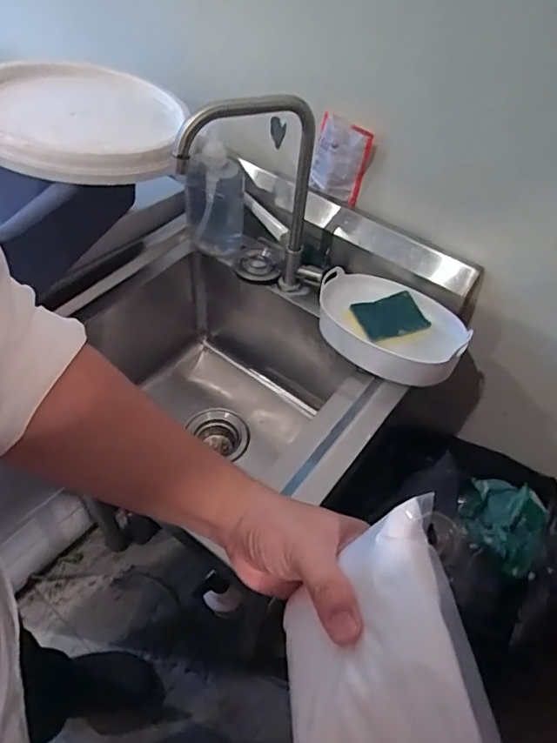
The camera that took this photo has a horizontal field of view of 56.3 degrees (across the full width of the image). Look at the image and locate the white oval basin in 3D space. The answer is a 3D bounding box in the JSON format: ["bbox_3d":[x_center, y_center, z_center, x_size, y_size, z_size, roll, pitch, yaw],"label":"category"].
[{"bbox_3d":[0.151,-0.063,0.728,0.212,0.062,0.128,28,54,16],"label":"white oval basin"}]

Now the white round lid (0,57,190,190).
[{"bbox_3d":[-0.277,-0.353,0.717,0.289,0.043,0.308,8,48,-11],"label":"white round lid"}]

